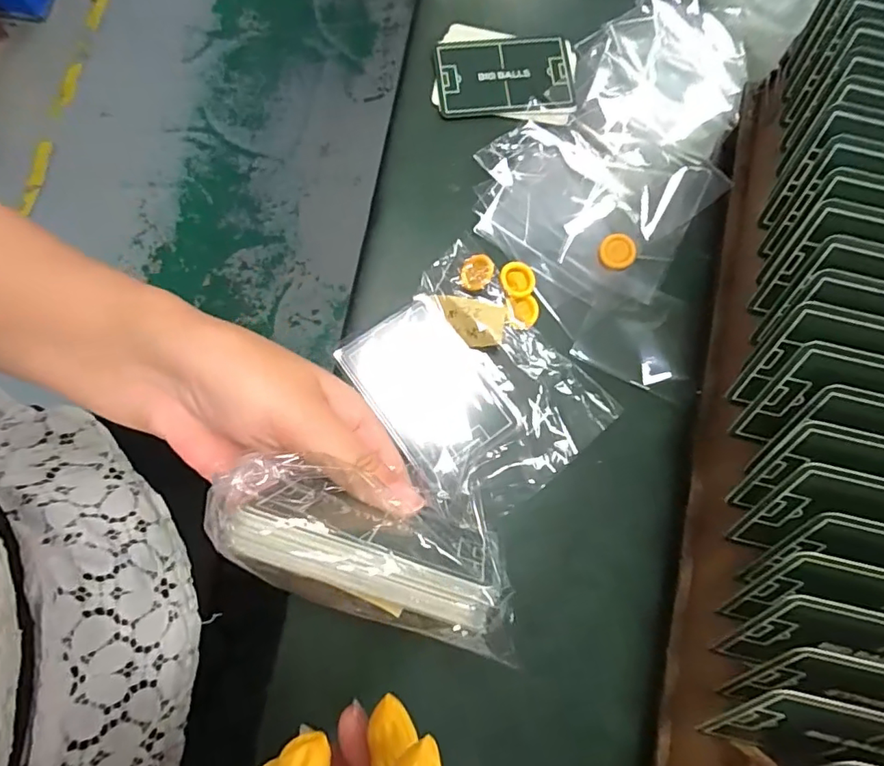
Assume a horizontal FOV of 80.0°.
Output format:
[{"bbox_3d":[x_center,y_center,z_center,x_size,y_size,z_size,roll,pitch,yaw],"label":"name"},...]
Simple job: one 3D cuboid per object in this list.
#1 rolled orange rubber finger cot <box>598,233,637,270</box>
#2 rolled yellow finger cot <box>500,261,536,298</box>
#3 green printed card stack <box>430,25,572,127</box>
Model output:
[{"bbox_3d":[0.101,-0.076,0.302,0.022,0.004,0.021,0,77,-1],"label":"rolled orange rubber finger cot"},{"bbox_3d":[0.042,-0.058,0.298,0.019,0.007,0.021,-12,78,-4],"label":"rolled yellow finger cot"},{"bbox_3d":[0.039,-0.192,0.327,0.086,0.006,0.064,5,77,0],"label":"green printed card stack"}]

